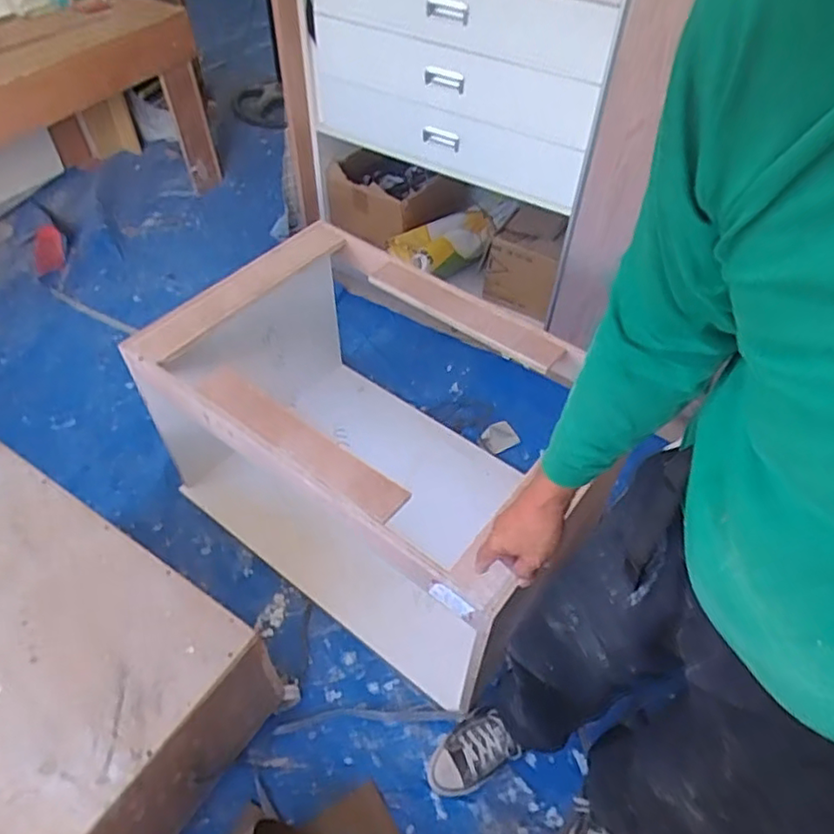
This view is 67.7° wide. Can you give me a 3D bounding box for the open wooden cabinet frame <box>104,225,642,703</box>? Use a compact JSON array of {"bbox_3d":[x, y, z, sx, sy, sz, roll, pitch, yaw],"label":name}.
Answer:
[{"bbox_3d":[-0.122,0.035,1.384,0.836,0.532,0.575,32,56,20],"label":"open wooden cabinet frame"}]

